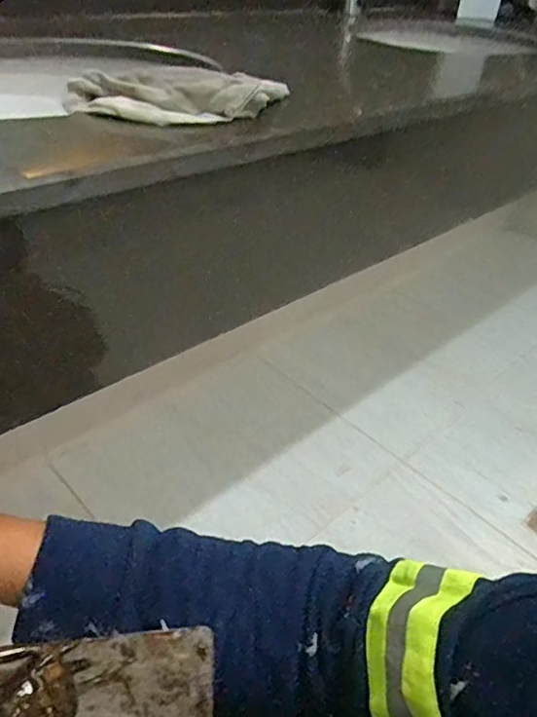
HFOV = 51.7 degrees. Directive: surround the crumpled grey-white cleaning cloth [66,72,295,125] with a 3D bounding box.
[{"bbox_3d":[-0.070,-0.228,0.477,0.195,0.030,0.091,-6,40,-16],"label":"crumpled grey-white cleaning cloth"}]

